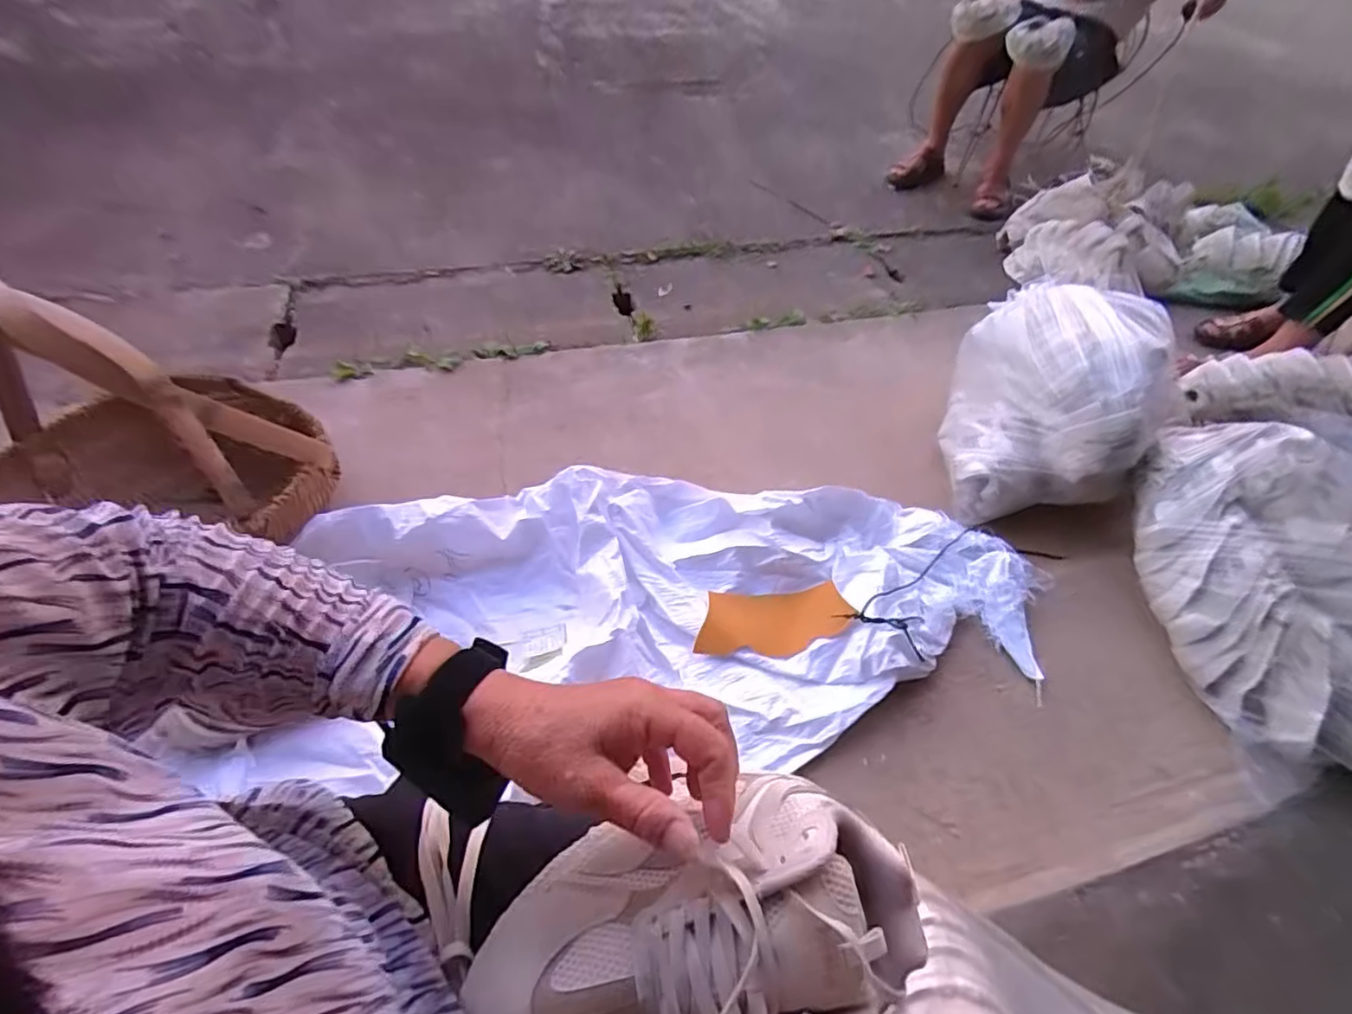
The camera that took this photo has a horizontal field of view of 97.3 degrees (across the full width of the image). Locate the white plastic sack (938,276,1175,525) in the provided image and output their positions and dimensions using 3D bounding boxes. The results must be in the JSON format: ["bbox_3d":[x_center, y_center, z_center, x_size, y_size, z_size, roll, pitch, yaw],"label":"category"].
[{"bbox_3d":[0.696,-0.208,1.110,0.288,0.264,0.481,16,54,7],"label":"white plastic sack"}]

